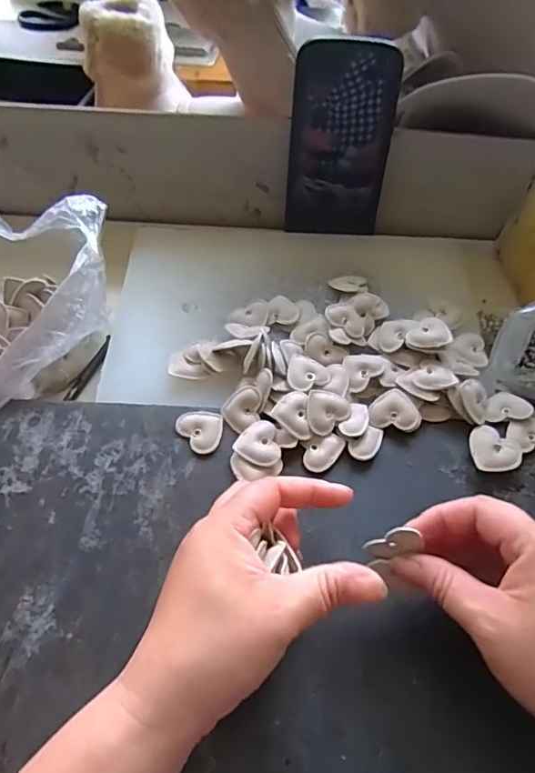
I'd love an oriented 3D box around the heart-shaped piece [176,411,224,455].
[{"bbox_3d":[-0.047,0.032,0.371,0.031,0.006,0.030,-1,58,1],"label":"heart-shaped piece"}]

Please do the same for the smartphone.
[{"bbox_3d":[0.062,-0.206,0.458,0.082,0.154,0.014,5,43,1],"label":"smartphone"}]

